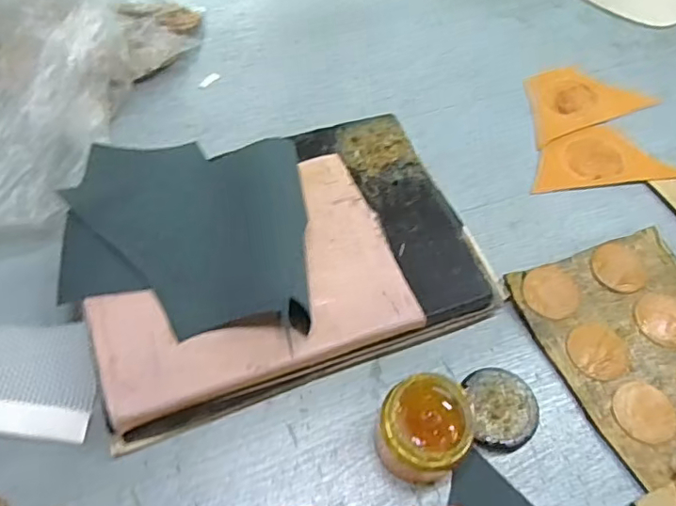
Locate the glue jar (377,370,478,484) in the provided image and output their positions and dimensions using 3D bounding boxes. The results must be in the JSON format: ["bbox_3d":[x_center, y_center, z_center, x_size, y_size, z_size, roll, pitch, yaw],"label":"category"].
[{"bbox_3d":[0.056,0.118,0.364,0.057,0.063,0.057,0,58,0],"label":"glue jar"}]

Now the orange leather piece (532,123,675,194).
[{"bbox_3d":[0.252,-0.096,0.540,0.138,0.004,0.075,-8,58,-5],"label":"orange leather piece"}]

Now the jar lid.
[{"bbox_3d":[0.120,0.114,0.401,0.050,0.013,0.058,-6,58,-4],"label":"jar lid"}]

